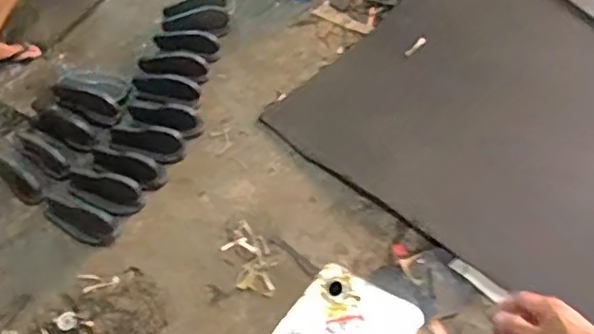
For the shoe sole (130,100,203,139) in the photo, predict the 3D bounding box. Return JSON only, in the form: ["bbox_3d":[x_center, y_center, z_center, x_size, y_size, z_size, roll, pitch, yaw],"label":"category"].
[{"bbox_3d":[-0.437,-0.162,1.871,0.278,0.049,0.096,18,55,14],"label":"shoe sole"}]

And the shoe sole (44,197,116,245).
[{"bbox_3d":[-0.640,0.157,1.686,0.245,0.016,0.082,23,58,22],"label":"shoe sole"}]

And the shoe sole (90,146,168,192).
[{"bbox_3d":[-0.518,-0.006,1.772,0.266,0.025,0.086,21,57,21],"label":"shoe sole"}]

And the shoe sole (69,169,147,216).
[{"bbox_3d":[-0.576,0.067,1.731,0.258,0.018,0.117,15,55,17],"label":"shoe sole"}]

